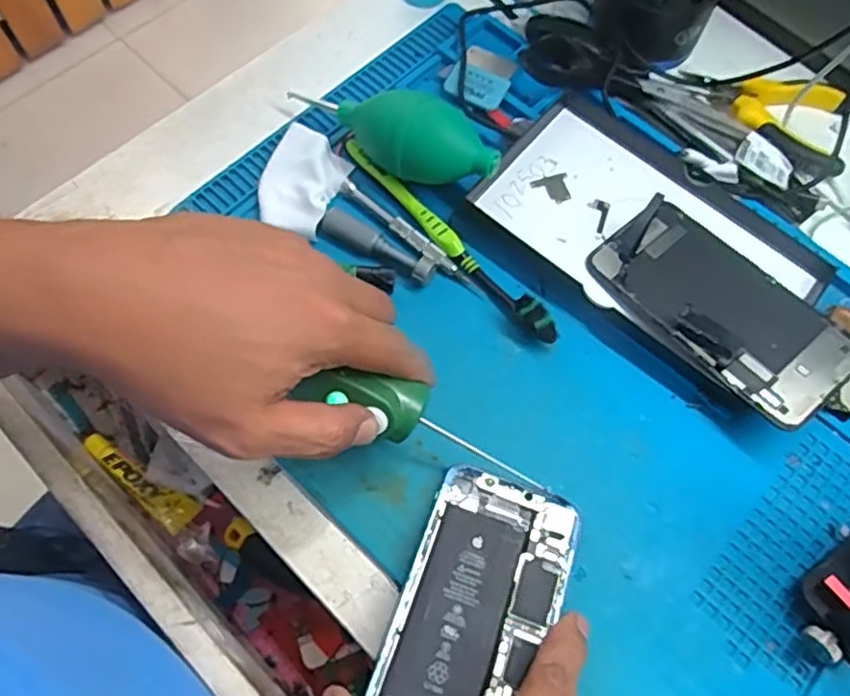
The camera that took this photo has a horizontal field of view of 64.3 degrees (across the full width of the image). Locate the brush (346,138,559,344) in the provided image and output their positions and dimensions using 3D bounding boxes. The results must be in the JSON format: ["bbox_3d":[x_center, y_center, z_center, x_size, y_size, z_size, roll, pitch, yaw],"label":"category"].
[{"bbox_3d":[0.013,-0.069,0.410,0.015,0.019,0.181,-38,74,-14],"label":"brush"}]

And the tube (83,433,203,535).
[{"bbox_3d":[-0.191,0.089,0.448,0.088,0.011,0.024,33,69,10],"label":"tube"}]

